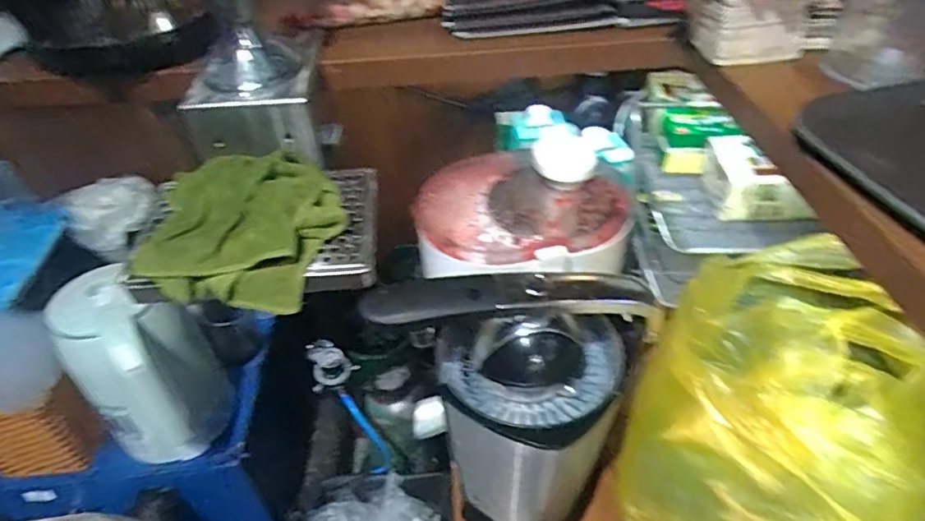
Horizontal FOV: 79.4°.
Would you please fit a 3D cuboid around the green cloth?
[{"bbox_3d":[-0.213,-0.036,0.554,0.182,0.052,0.164,5,65,-4],"label":"green cloth"}]

